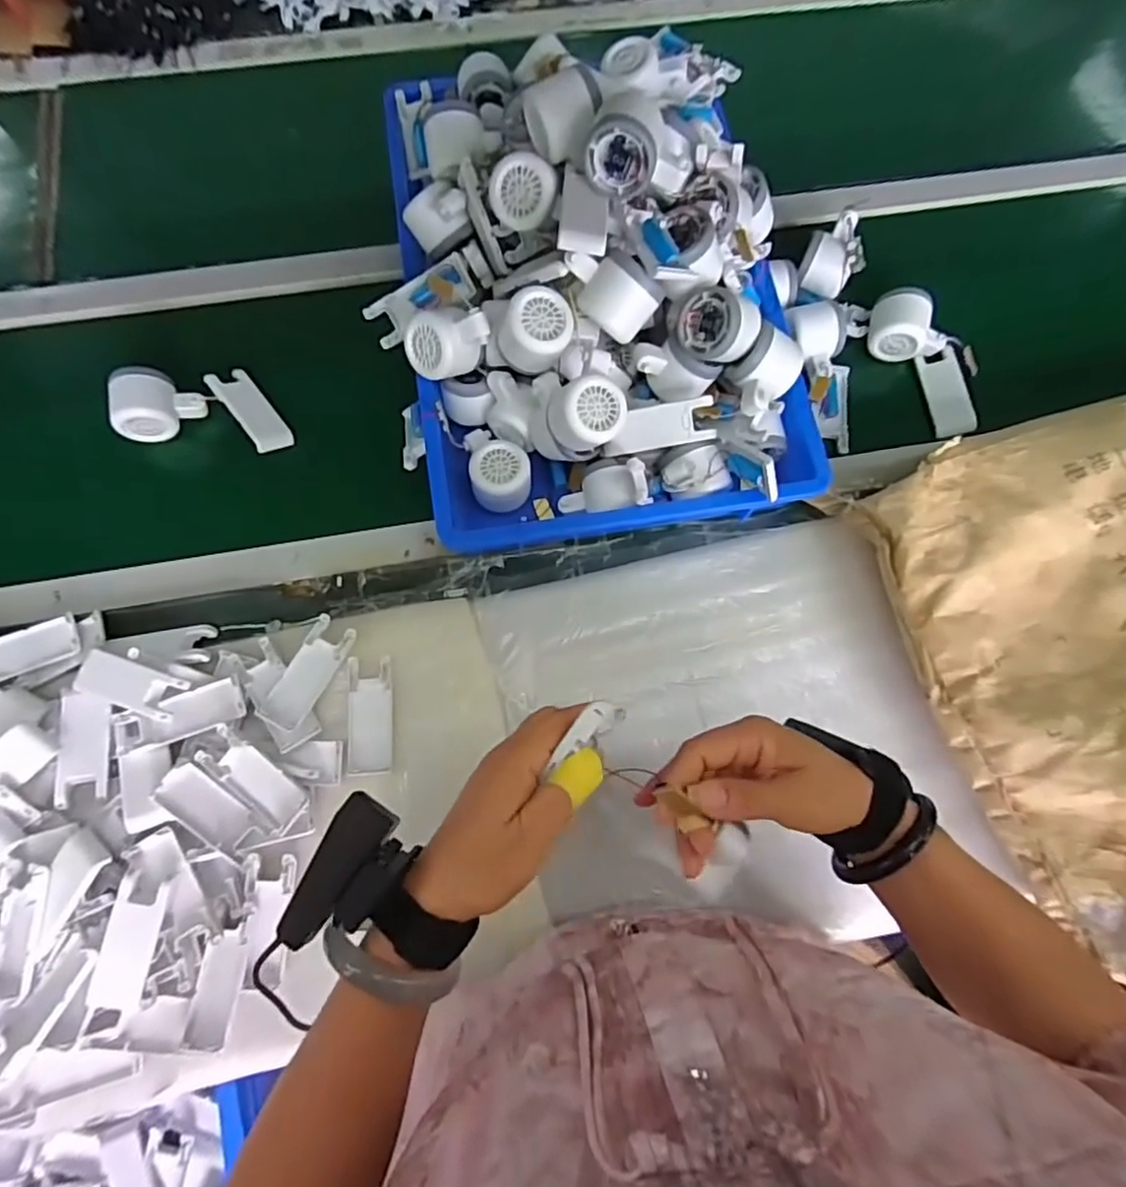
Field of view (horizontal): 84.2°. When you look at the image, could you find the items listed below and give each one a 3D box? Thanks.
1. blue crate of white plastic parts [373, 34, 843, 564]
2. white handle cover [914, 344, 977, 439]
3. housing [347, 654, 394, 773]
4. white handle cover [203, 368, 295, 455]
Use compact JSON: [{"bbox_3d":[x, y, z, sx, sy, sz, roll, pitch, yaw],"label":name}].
[{"bbox_3d":[0.042,-0.321,0.592,0.414,0.194,0.508,-7,75,-4],"label":"blue crate of white plastic parts"},{"bbox_3d":[0.412,-0.215,0.669,0.038,0.006,0.097,-14,77,26],"label":"white handle cover"},{"bbox_3d":[-0.175,0.110,0.563,0.039,0.007,0.102,-4,75,-3],"label":"housing"},{"bbox_3d":[-0.325,-0.190,0.647,0.043,0.021,0.100,-32,74,-38],"label":"white handle cover"}]

